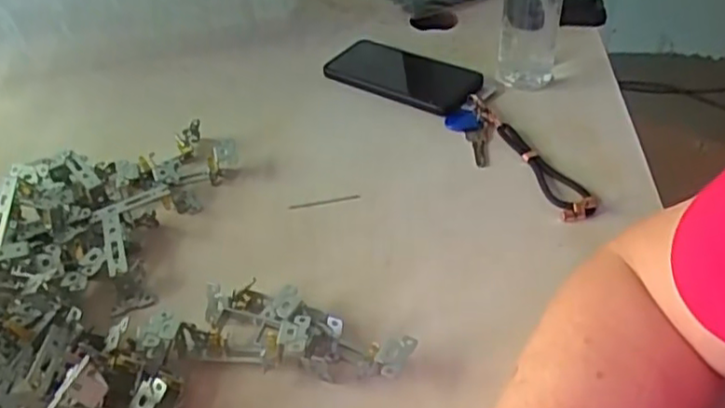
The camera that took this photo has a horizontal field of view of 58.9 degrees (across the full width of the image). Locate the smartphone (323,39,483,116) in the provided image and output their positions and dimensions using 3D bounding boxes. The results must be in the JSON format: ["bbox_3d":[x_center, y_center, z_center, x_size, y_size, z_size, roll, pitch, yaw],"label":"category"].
[{"bbox_3d":[0.045,-0.144,0.696,0.164,0.012,0.097,23,48,27],"label":"smartphone"}]

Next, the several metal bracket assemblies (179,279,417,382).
[{"bbox_3d":[-0.044,0.085,0.436,0.150,0.029,0.060,5,43,10],"label":"several metal bracket assemblies"}]

